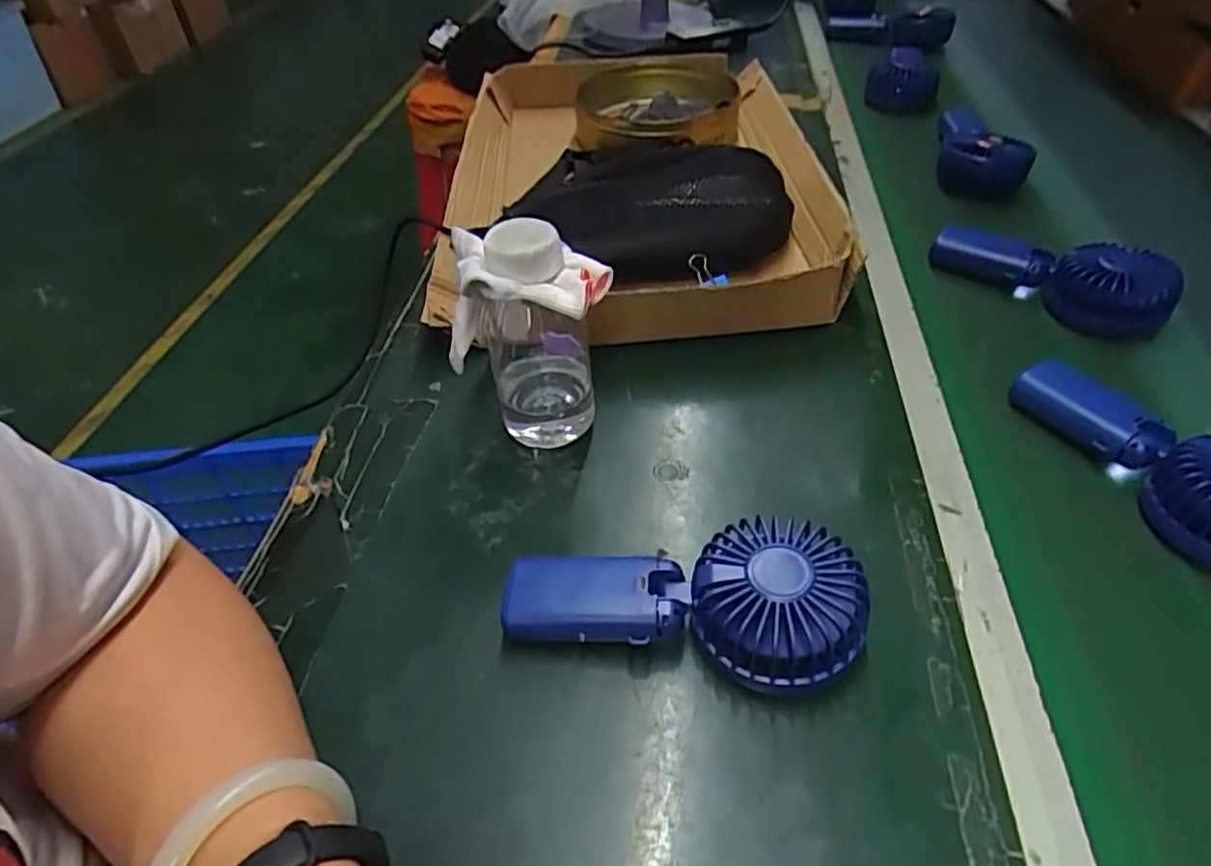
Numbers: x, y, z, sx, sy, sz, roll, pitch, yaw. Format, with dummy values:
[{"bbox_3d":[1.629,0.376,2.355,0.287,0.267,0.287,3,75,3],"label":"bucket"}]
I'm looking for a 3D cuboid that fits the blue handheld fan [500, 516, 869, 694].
[{"bbox_3d":[0.040,0.081,0.361,0.176,0.048,0.076,8,46,11],"label":"blue handheld fan"}]

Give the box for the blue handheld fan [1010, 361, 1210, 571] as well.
[{"bbox_3d":[0.356,0.015,0.441,0.070,0.055,0.180,-15,46,-12],"label":"blue handheld fan"}]

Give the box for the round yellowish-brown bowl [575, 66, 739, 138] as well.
[{"bbox_3d":[0.059,-0.399,0.821,0.178,0.051,0.191,-2,45,2],"label":"round yellowish-brown bowl"}]

